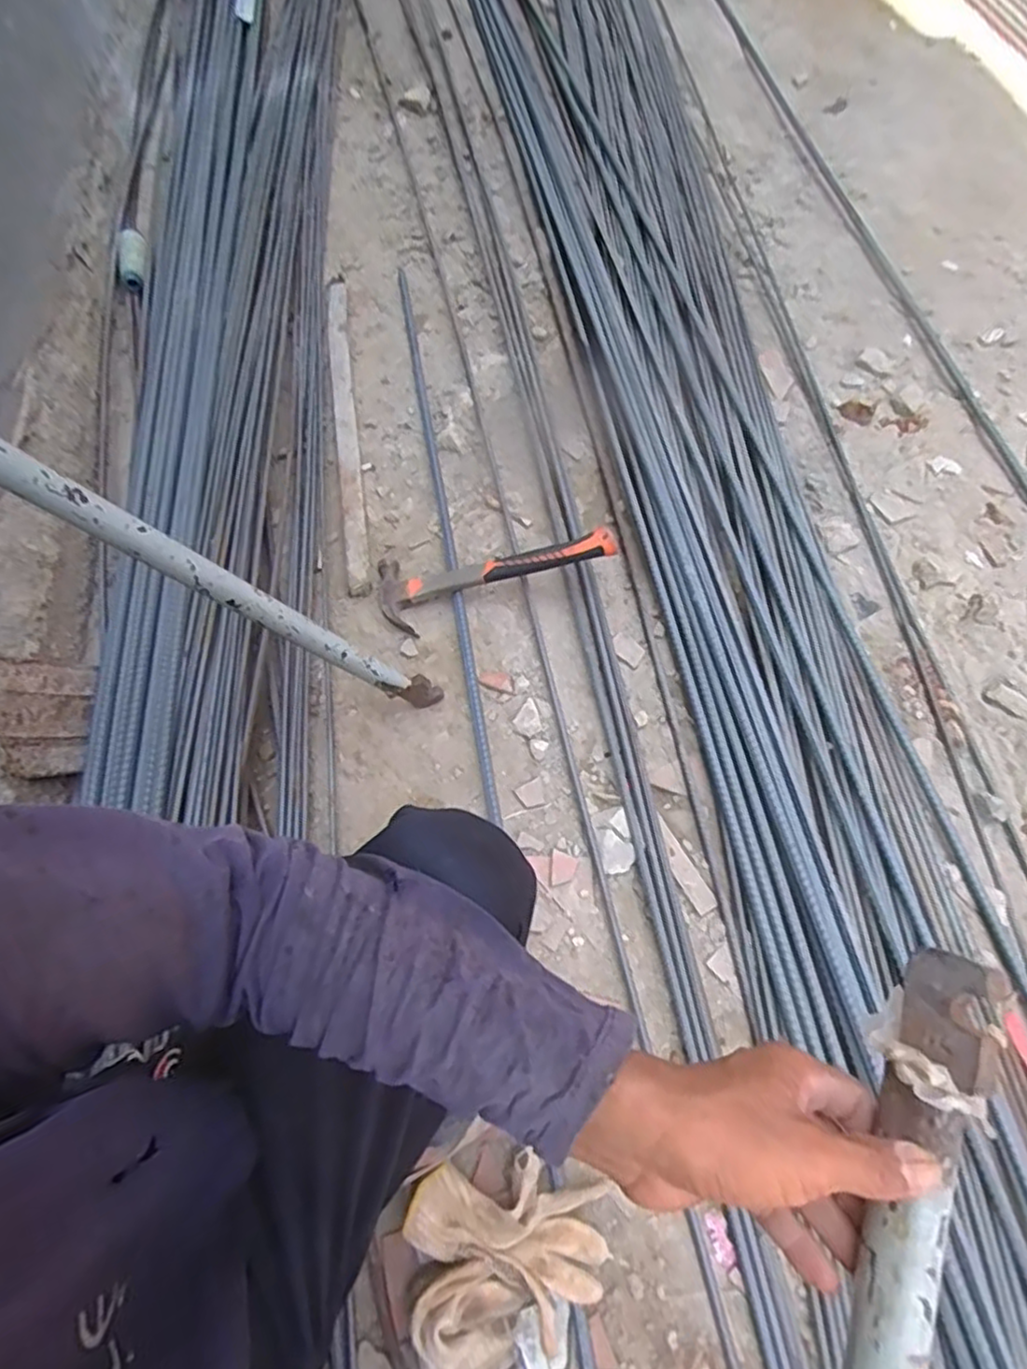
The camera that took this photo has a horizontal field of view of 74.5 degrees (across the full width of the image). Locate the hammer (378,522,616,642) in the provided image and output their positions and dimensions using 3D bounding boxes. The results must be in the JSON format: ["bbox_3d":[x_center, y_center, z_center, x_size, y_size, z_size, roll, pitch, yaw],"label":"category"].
[{"bbox_3d":[-0.029,-0.147,0.905,0.334,0.037,0.110,-12,61,14],"label":"hammer"}]

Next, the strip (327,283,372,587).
[{"bbox_3d":[-0.271,-0.427,1.062,0.041,0.034,0.648,-9,63,-5],"label":"strip"}]

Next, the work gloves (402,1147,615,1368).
[{"bbox_3d":[-0.003,0.503,0.595,0.171,0.060,0.149,-9,63,-5],"label":"work gloves"}]

